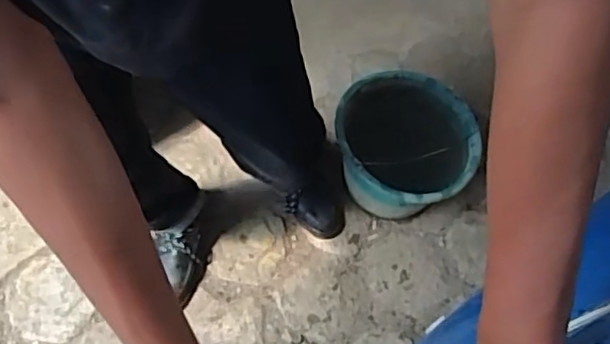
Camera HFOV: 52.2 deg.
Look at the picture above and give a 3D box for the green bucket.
[{"bbox_3d":[0.207,-0.044,1.334,0.281,0.179,0.287,1,63,-2],"label":"green bucket"}]

